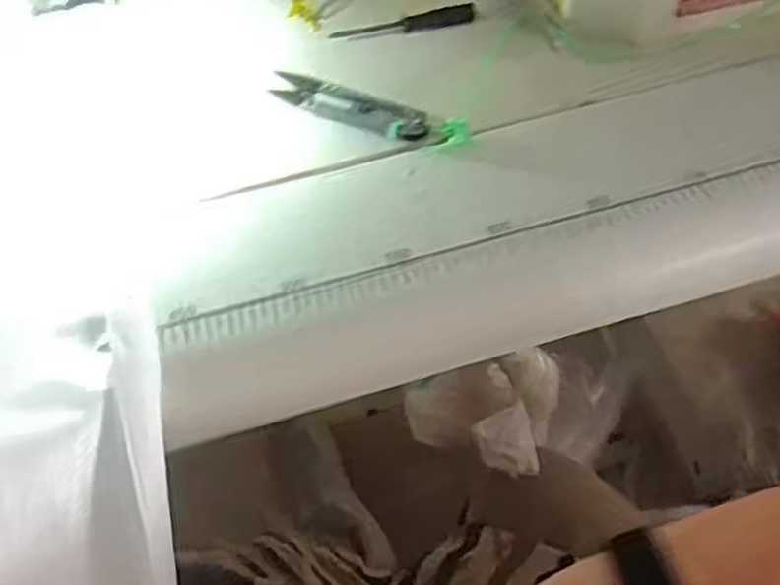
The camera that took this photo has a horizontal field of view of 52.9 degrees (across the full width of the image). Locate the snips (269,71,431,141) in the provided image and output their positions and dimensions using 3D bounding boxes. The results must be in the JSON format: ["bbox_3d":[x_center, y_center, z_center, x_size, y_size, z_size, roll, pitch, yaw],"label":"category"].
[{"bbox_3d":[-0.022,-0.097,0.411,0.091,0.009,0.021,26,62,20],"label":"snips"}]

